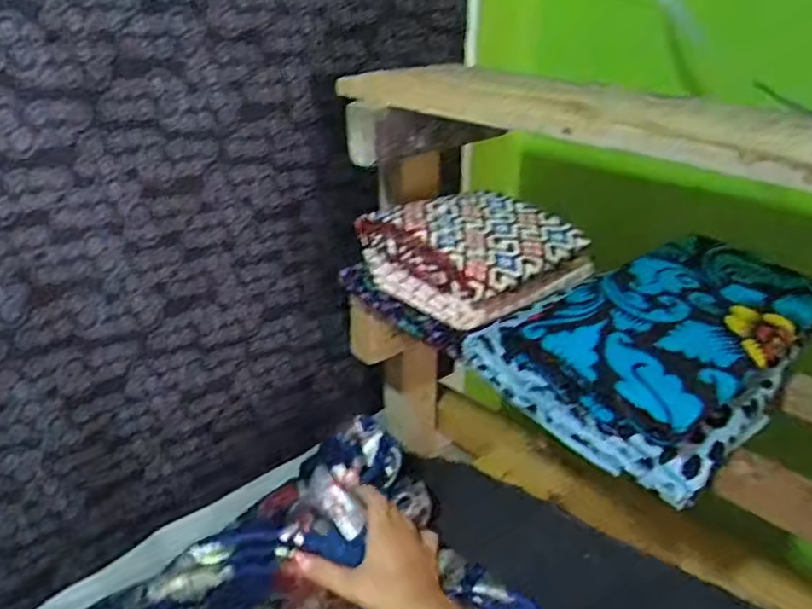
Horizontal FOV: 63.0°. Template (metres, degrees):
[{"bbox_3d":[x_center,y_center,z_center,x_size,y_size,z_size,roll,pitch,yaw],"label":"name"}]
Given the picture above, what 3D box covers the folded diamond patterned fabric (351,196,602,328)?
[{"bbox_3d":[0.070,-0.055,0.651,0.170,0.069,0.157,-19,33,-37],"label":"folded diamond patterned fabric"}]

